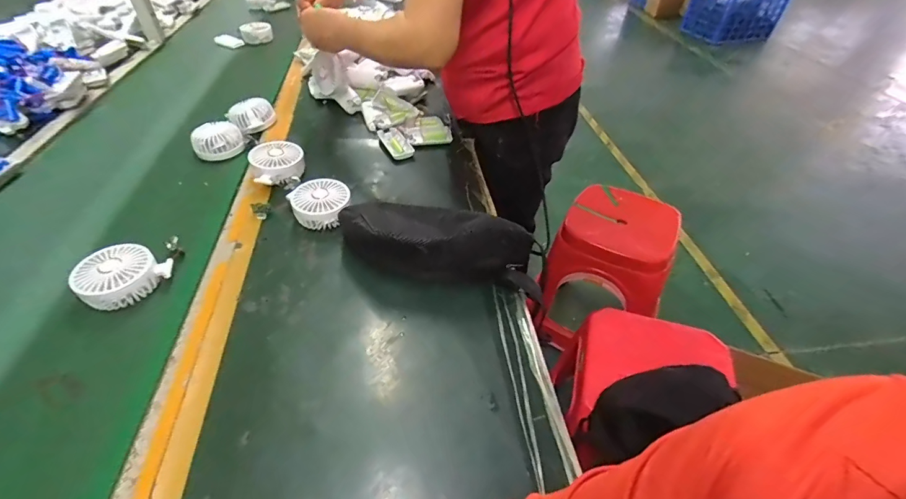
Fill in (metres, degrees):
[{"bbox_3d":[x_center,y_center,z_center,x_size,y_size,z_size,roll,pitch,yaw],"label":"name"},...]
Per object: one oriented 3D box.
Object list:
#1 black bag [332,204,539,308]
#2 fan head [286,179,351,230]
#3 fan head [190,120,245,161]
[{"bbox_3d":[-0.016,-0.006,0.579,0.289,0.089,0.092,9,45,1],"label":"black bag"},{"bbox_3d":[-0.210,-0.070,0.648,0.094,0.049,0.076,-5,46,-13],"label":"fan head"},{"bbox_3d":[-0.447,-0.208,0.780,0.089,0.042,0.073,-20,51,-25],"label":"fan head"}]

